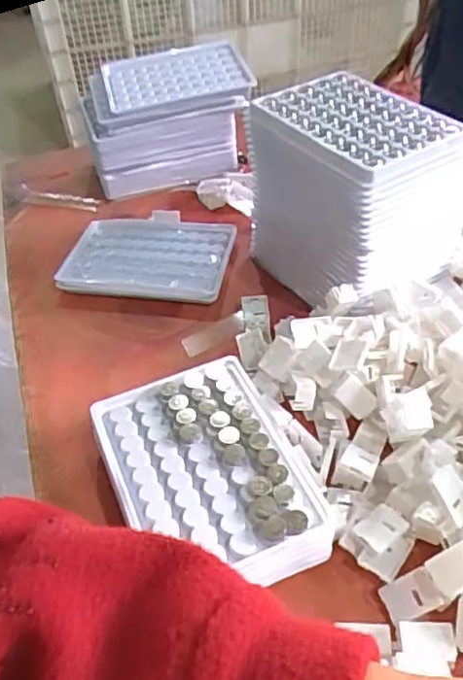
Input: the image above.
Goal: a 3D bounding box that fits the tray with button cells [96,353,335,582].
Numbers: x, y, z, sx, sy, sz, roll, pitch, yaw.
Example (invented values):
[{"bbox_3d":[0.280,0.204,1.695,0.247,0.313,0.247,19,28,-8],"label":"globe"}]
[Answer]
[{"bbox_3d":[-0.013,0.070,0.342,0.097,0.019,0.131,-18,46,-15],"label":"tray with button cells"}]

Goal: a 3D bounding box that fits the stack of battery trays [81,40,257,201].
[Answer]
[{"bbox_3d":[-0.062,-0.205,0.585,0.151,0.091,0.099,-14,45,-11],"label":"stack of battery trays"}]

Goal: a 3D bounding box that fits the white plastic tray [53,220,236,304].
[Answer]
[{"bbox_3d":[-0.069,-0.069,0.516,0.133,0.013,0.092,4,45,8],"label":"white plastic tray"}]

